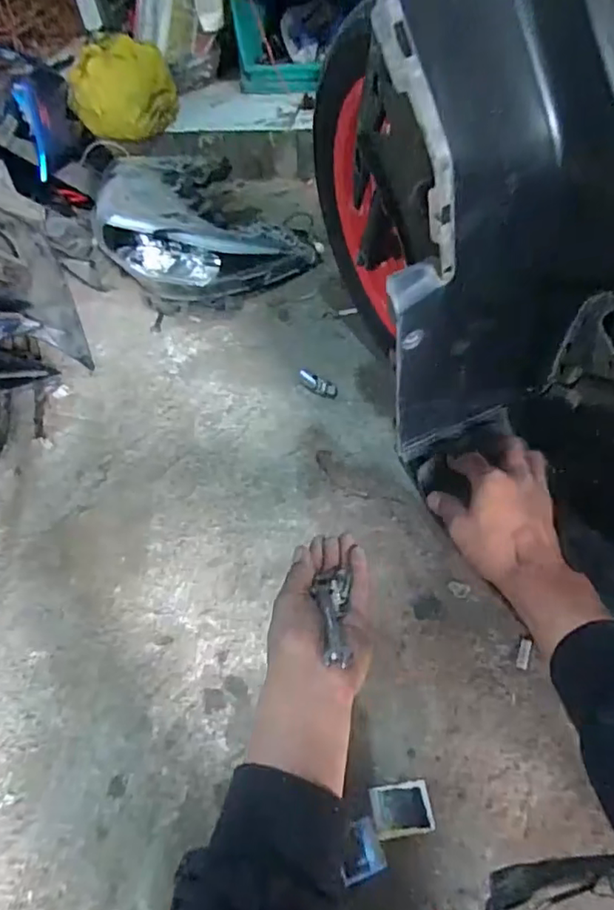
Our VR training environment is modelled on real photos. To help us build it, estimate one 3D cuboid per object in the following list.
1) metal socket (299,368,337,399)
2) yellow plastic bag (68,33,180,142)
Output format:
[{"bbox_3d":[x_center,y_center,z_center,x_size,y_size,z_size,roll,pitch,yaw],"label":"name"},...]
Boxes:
[{"bbox_3d":[0.016,-0.116,0.956,0.079,0.028,0.024,32,60,29],"label":"metal socket"},{"bbox_3d":[-0.437,-0.871,1.357,0.236,0.162,0.196,-16,50,-7],"label":"yellow plastic bag"}]

